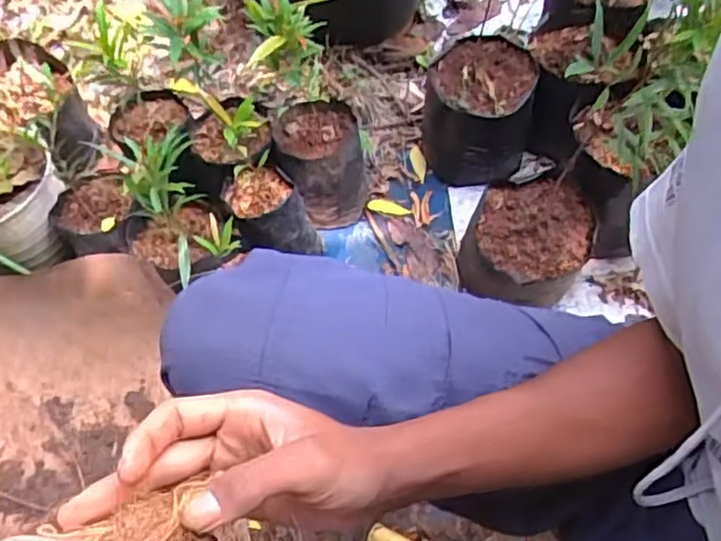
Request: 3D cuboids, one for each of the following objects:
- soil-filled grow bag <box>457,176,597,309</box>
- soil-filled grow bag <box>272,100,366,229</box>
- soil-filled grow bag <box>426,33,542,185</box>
[{"bbox_3d":[0.213,-0.029,0.871,0.148,0.116,0.156,28,66,19],"label":"soil-filled grow bag"},{"bbox_3d":[-0.053,-0.147,0.953,0.120,0.135,0.123,-14,60,-4],"label":"soil-filled grow bag"},{"bbox_3d":[0.168,-0.229,0.974,0.155,0.147,0.147,-8,59,-1],"label":"soil-filled grow bag"}]

